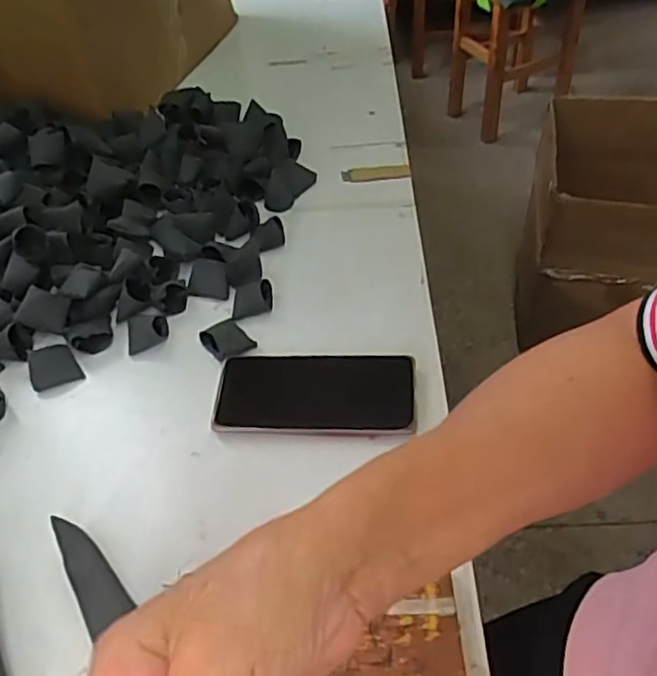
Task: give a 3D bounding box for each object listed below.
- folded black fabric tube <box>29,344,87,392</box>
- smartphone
[{"bbox_3d":[-0.241,0.024,0.578,0.039,0.017,0.036,-25,51,-15],"label":"folded black fabric tube"},{"bbox_3d":[-0.011,0.043,0.543,0.161,0.011,0.079,1,49,7],"label":"smartphone"}]

